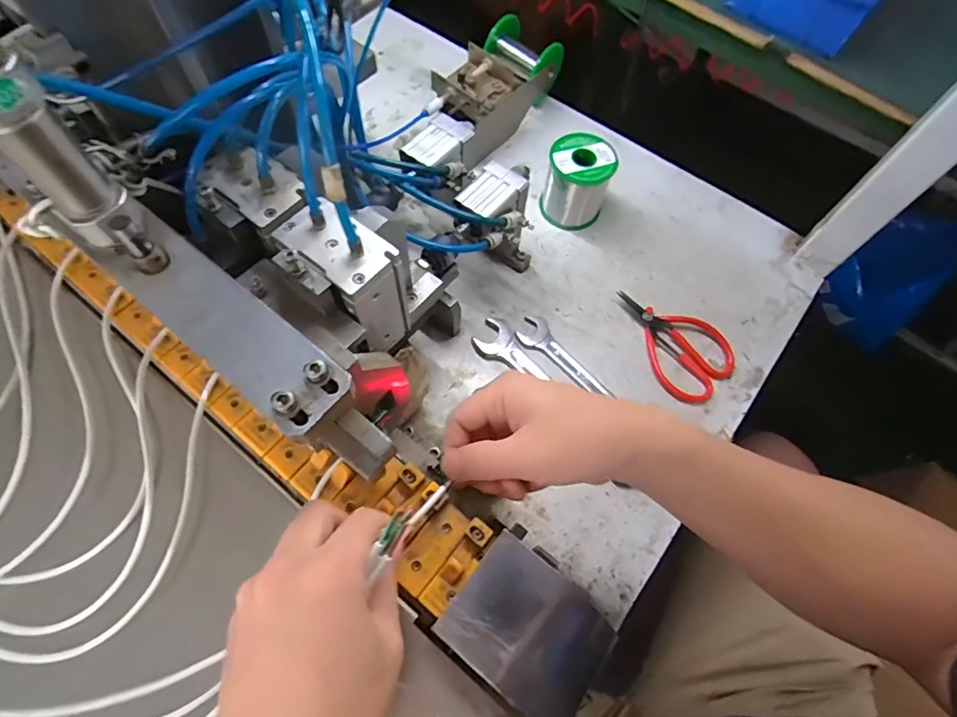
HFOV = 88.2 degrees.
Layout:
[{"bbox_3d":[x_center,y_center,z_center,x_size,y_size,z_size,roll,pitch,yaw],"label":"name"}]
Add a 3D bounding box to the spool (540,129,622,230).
[{"bbox_3d":[0.106,-0.190,0.534,0.069,0.074,0.066,18,65,6],"label":"spool"}]

